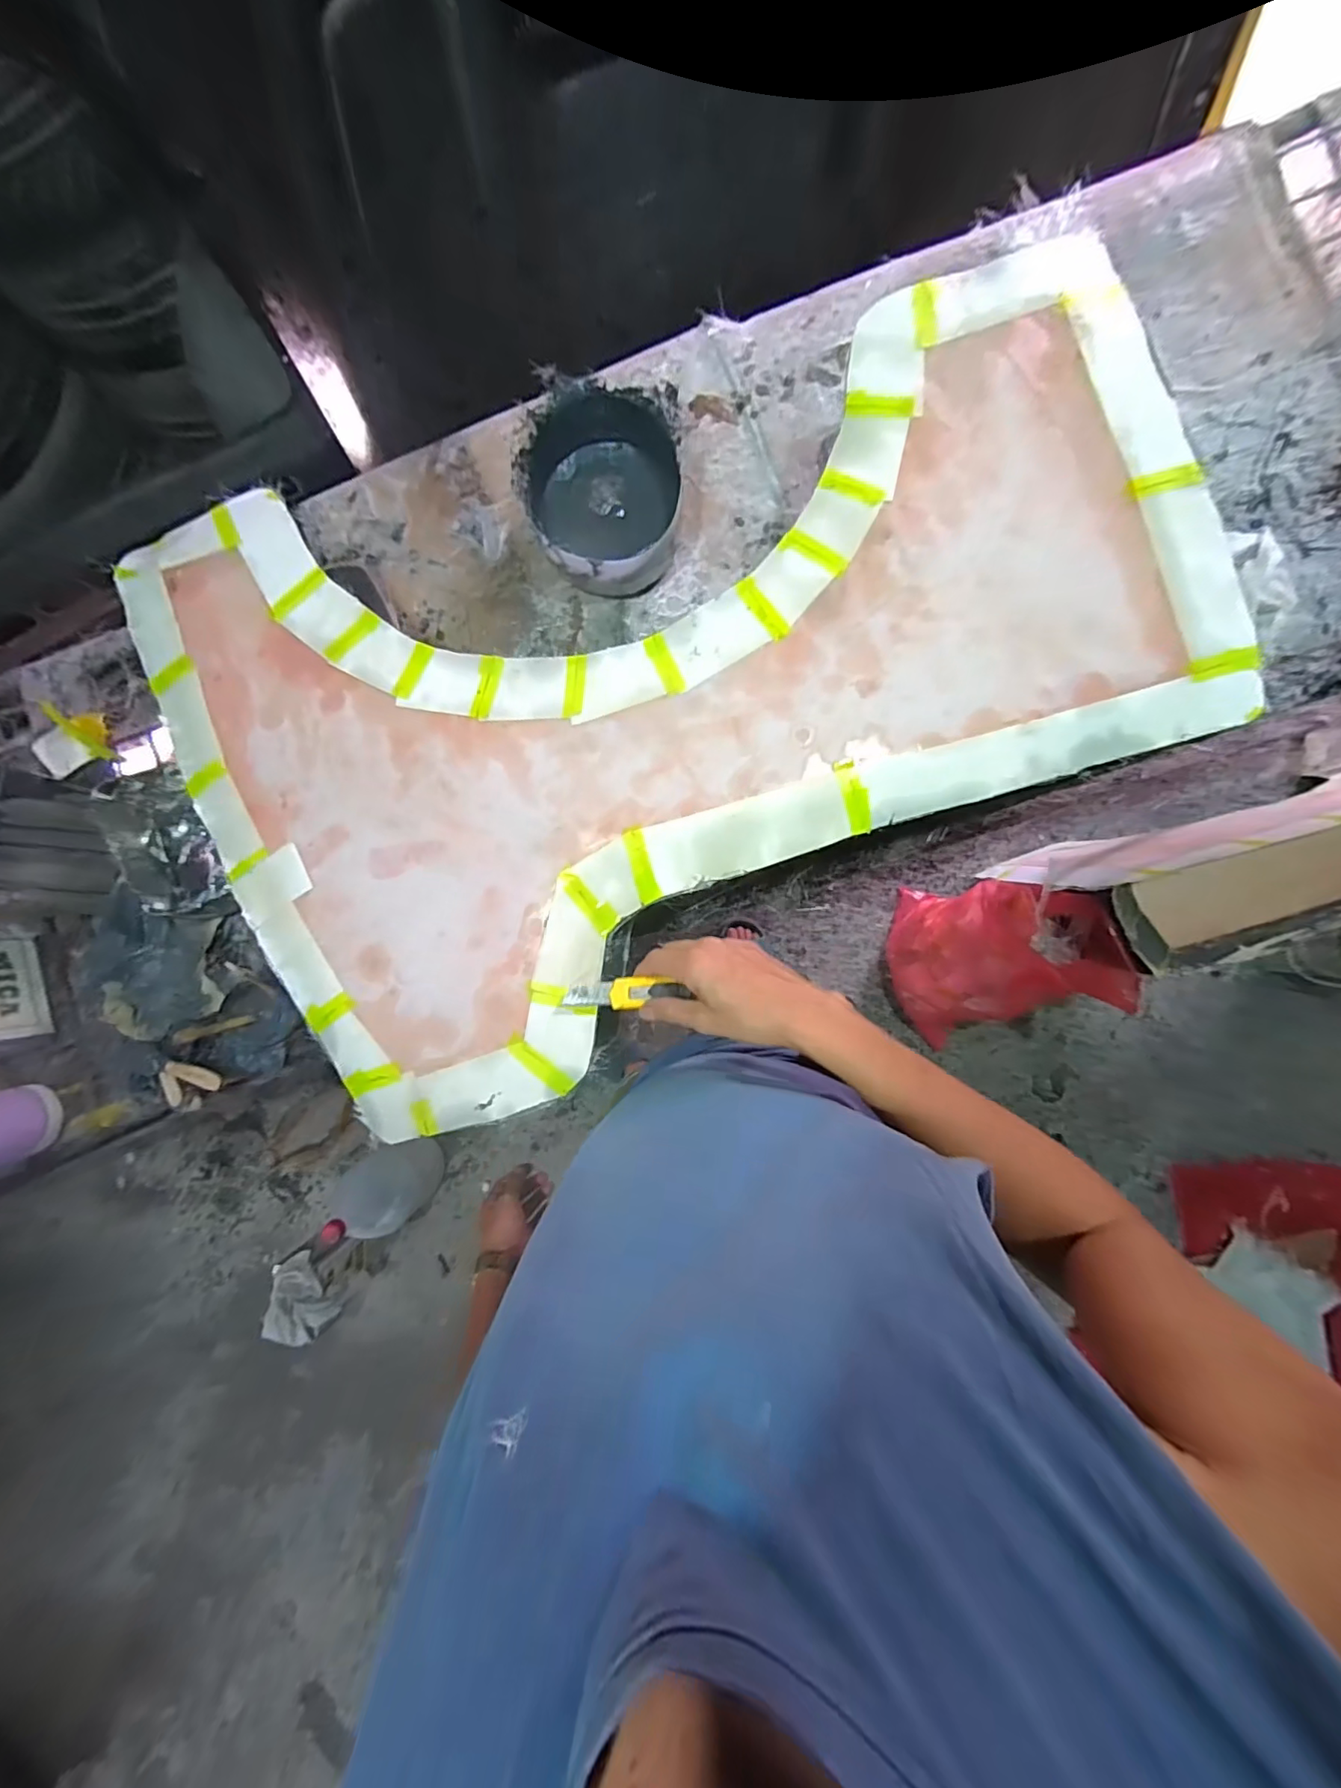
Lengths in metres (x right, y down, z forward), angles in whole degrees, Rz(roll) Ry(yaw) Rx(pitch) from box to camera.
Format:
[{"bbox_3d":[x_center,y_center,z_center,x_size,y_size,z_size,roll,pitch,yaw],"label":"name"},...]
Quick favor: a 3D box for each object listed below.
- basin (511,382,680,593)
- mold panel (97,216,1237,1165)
[{"bbox_3d":[-0.075,-0.441,0.638,0.167,0.112,0.166,0,89,5],"label":"basin"},{"bbox_3d":[0.005,-0.191,0.496,0.873,0.026,0.555,-23,87,3],"label":"mold panel"}]

